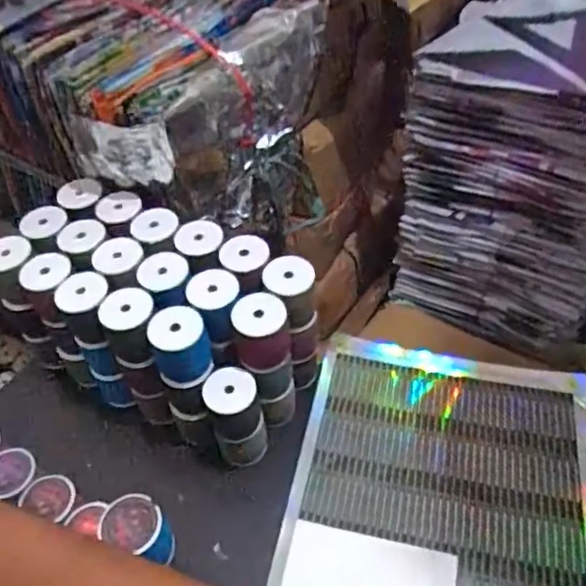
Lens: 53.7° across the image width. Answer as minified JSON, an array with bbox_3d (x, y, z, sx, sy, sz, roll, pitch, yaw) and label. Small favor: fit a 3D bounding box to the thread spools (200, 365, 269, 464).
[{"bbox_3d":[-0.062,0.148,0.653,0.057,0.145,0.050,-14,48,-10],"label":"thread spools"}]

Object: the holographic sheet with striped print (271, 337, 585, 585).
[{"bbox_3d":[0.157,0.238,0.619,0.317,0.042,0.432,10,49,12],"label":"holographic sheet with striped print"}]

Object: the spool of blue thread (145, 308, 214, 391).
[{"bbox_3d":[-0.117,0.057,0.603,0.056,0.069,0.054,-2,47,2],"label":"spool of blue thread"}]

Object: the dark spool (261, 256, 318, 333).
[{"bbox_3d":[-0.002,0.005,0.638,0.054,0.069,0.056,-2,47,2],"label":"dark spool"}]

